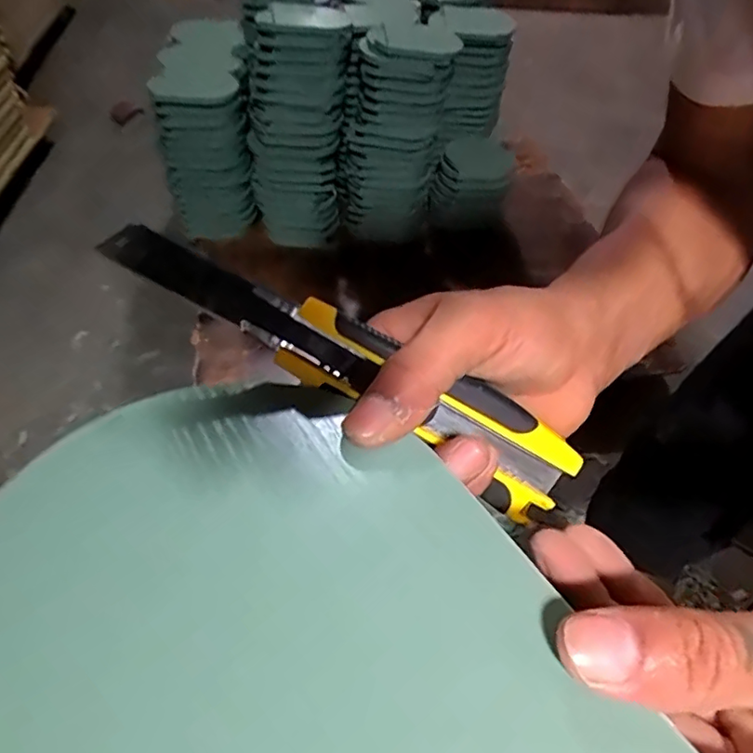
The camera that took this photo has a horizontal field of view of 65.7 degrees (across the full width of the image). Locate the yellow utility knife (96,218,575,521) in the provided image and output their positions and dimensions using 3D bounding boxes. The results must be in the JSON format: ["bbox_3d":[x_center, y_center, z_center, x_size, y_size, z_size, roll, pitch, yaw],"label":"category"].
[{"bbox_3d":[-0.007,-0.002,0.216,0.186,0.030,0.023,30,49,-11],"label":"yellow utility knife"}]

